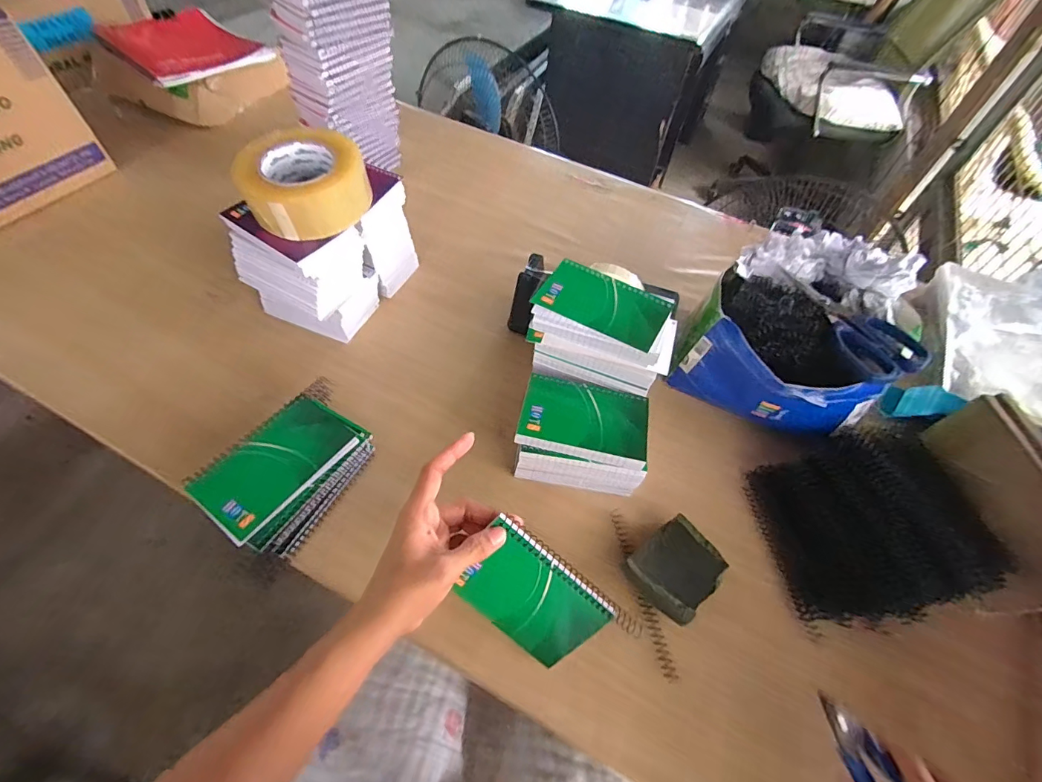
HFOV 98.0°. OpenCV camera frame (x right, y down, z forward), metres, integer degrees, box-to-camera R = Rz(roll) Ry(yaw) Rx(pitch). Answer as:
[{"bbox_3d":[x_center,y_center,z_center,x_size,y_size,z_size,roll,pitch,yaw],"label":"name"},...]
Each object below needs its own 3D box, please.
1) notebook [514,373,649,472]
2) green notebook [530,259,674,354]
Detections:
[{"bbox_3d":[0.065,0.028,0.463,0.126,0.012,0.082,13,55,4],"label":"notebook"},{"bbox_3d":[0.084,-0.090,0.462,0.126,0.008,0.073,25,57,12],"label":"green notebook"}]

